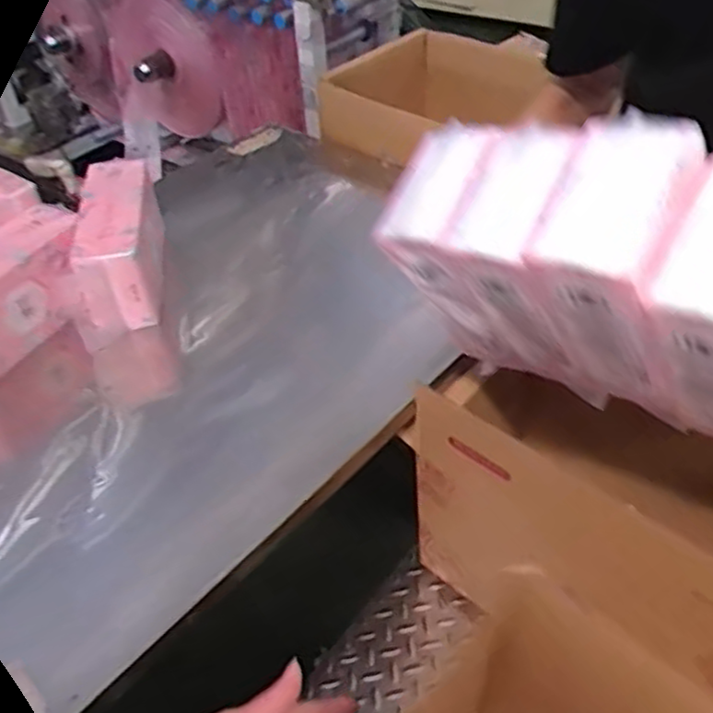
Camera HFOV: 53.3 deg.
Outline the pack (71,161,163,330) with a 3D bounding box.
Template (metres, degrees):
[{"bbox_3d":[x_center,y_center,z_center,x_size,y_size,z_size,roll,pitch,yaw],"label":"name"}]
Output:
[{"bbox_3d":[-0.311,-0.150,0.942,0.078,0.134,0.210,-10,44,-6],"label":"pack"}]

